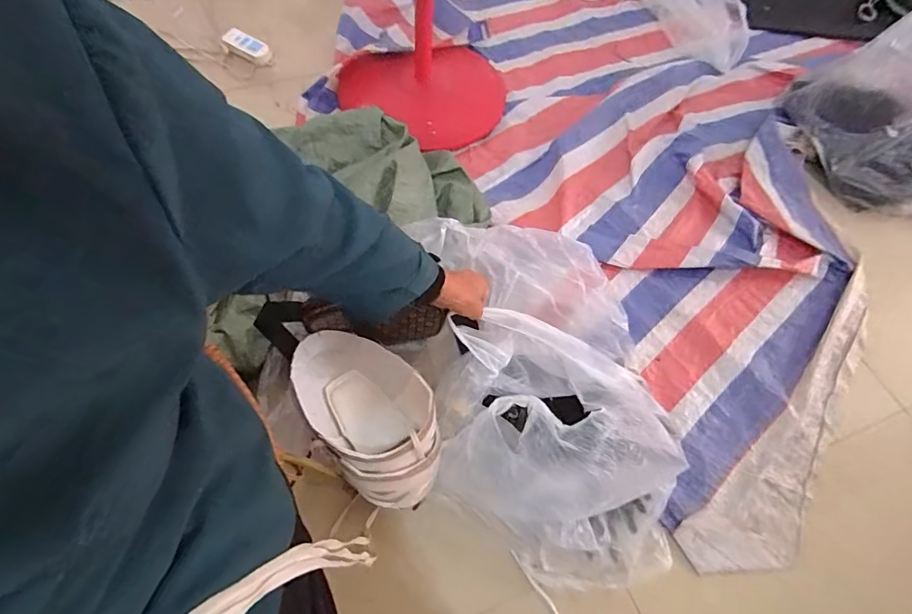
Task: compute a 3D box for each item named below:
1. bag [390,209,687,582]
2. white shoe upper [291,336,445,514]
[{"bbox_3d":[0.124,0.114,0.675,0.334,0.183,0.545,-12,63,-8],"label":"bag"},{"bbox_3d":[-0.126,0.140,0.652,0.157,0.121,0.287,-36,69,-20],"label":"white shoe upper"}]

